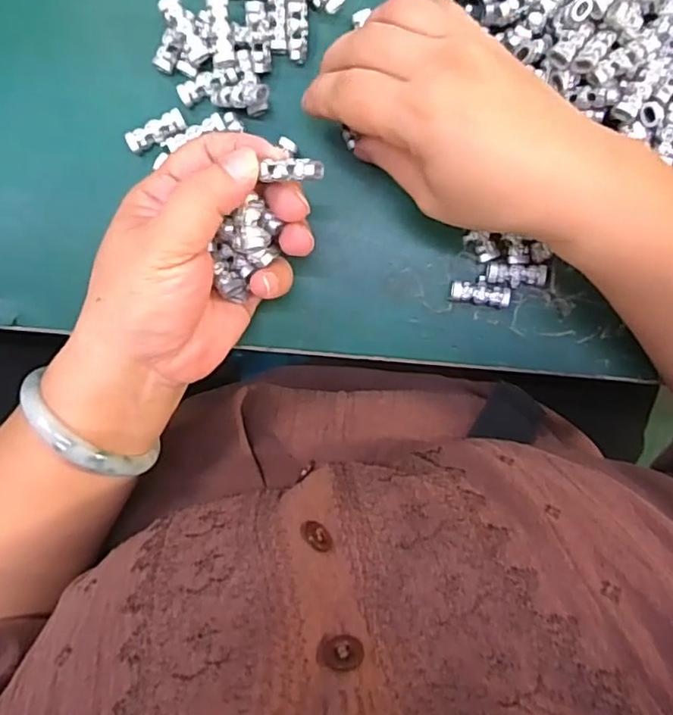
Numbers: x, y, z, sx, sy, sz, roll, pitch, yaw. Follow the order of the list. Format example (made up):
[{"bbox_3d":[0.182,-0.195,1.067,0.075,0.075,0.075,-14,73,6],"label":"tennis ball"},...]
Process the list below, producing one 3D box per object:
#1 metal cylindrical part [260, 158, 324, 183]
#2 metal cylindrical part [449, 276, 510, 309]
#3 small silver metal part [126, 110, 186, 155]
[{"bbox_3d":[-0.017,-0.075,0.227,0.023,0.006,0.009,3,96,7],"label":"metal cylindrical part"},{"bbox_3d":[0.075,-0.035,0.297,0.030,0.007,0.014,10,96,-3],"label":"metal cylindrical part"},{"bbox_3d":[-0.089,-0.112,0.283,0.029,0.009,0.010,-25,97,1],"label":"small silver metal part"}]

